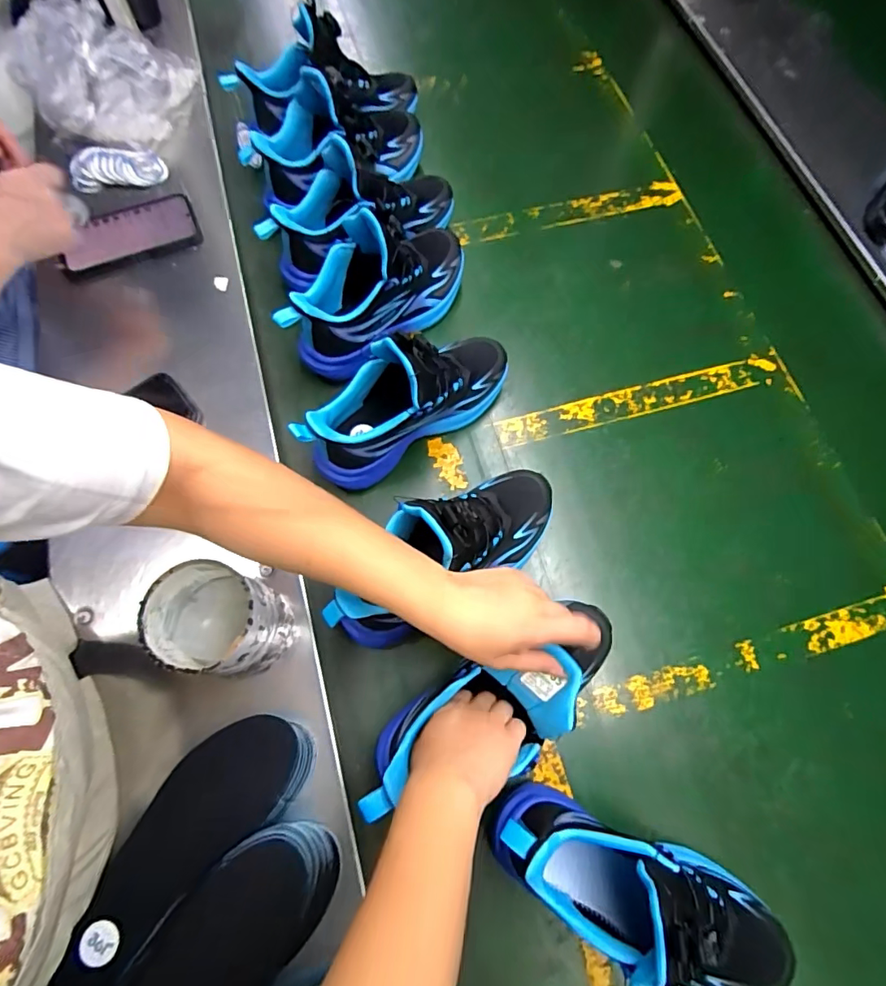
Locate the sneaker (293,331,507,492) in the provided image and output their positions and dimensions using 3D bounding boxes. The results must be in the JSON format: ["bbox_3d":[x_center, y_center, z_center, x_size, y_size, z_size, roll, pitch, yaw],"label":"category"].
[{"bbox_3d":[-0.035,-0.105,0.521,0.242,0.138,0.089,-34,74,-13],"label":"sneaker"}]

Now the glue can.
[{"bbox_3d":[-0.183,0.112,0.430,0.081,0.129,0.075,0,71,-1],"label":"glue can"}]

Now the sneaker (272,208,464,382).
[{"bbox_3d":[-0.081,-0.248,0.570,0.243,0.138,0.117,-40,76,-15],"label":"sneaker"}]

